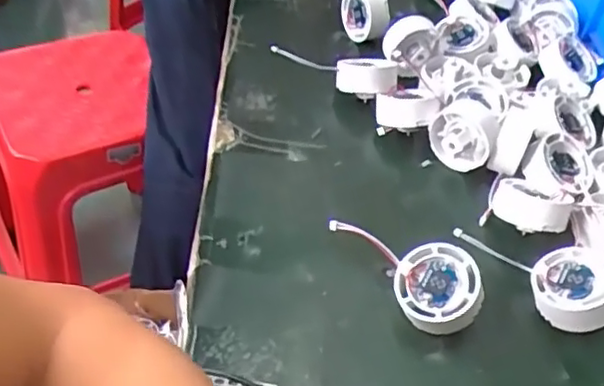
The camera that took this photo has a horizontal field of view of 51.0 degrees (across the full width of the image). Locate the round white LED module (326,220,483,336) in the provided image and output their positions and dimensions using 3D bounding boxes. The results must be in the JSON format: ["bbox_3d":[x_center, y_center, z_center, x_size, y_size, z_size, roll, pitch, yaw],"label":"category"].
[{"bbox_3d":[0.076,0.046,0.433,0.057,0.030,0.110,-36,57,-1],"label":"round white LED module"}]

